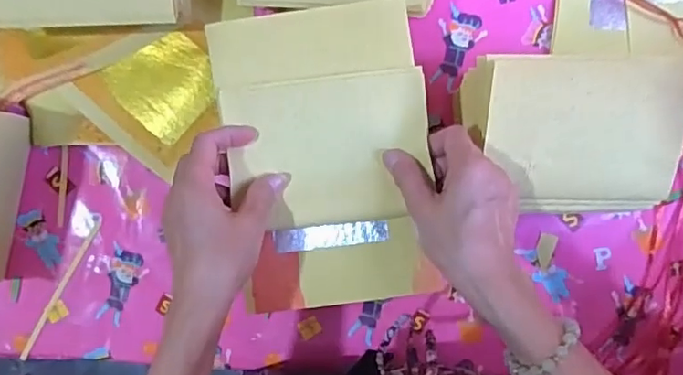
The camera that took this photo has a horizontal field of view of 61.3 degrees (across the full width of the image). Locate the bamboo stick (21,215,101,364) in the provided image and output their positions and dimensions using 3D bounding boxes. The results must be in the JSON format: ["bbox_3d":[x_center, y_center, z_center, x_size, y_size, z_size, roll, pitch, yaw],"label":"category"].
[{"bbox_3d":[-0.279,0.100,0.572,0.009,0.004,0.161,30,91,0],"label":"bamboo stick"}]

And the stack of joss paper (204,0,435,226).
[{"bbox_3d":[-0.010,-0.029,0.448,0.154,0.012,0.112,-6,91,1],"label":"stack of joss paper"}]

